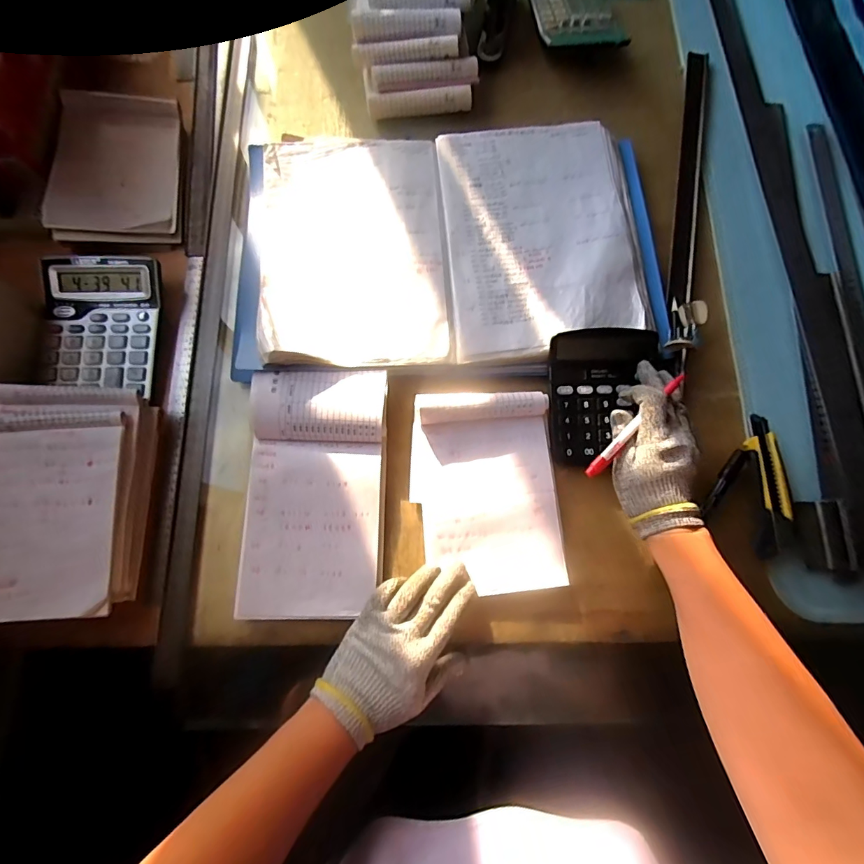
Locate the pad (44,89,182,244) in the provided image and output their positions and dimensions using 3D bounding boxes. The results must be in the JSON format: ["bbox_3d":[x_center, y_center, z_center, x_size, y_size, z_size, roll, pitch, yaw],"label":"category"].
[{"bbox_3d":[-0.398,-0.334,0.553,0.146,0.015,0.222,-5,76,-8],"label":"pad"}]

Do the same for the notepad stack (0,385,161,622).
[{"bbox_3d":[-0.371,0.066,0.440,0.136,0.057,0.220,-2,78,0],"label":"notepad stack"}]

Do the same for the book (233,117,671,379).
[{"bbox_3d":[0.023,-0.225,0.515,0.479,0.033,0.311,-3,76,0],"label":"book"}]

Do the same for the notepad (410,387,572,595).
[{"bbox_3d":[0.056,0.061,0.455,0.145,0.018,0.203,-4,82,2],"label":"notepad"}]

